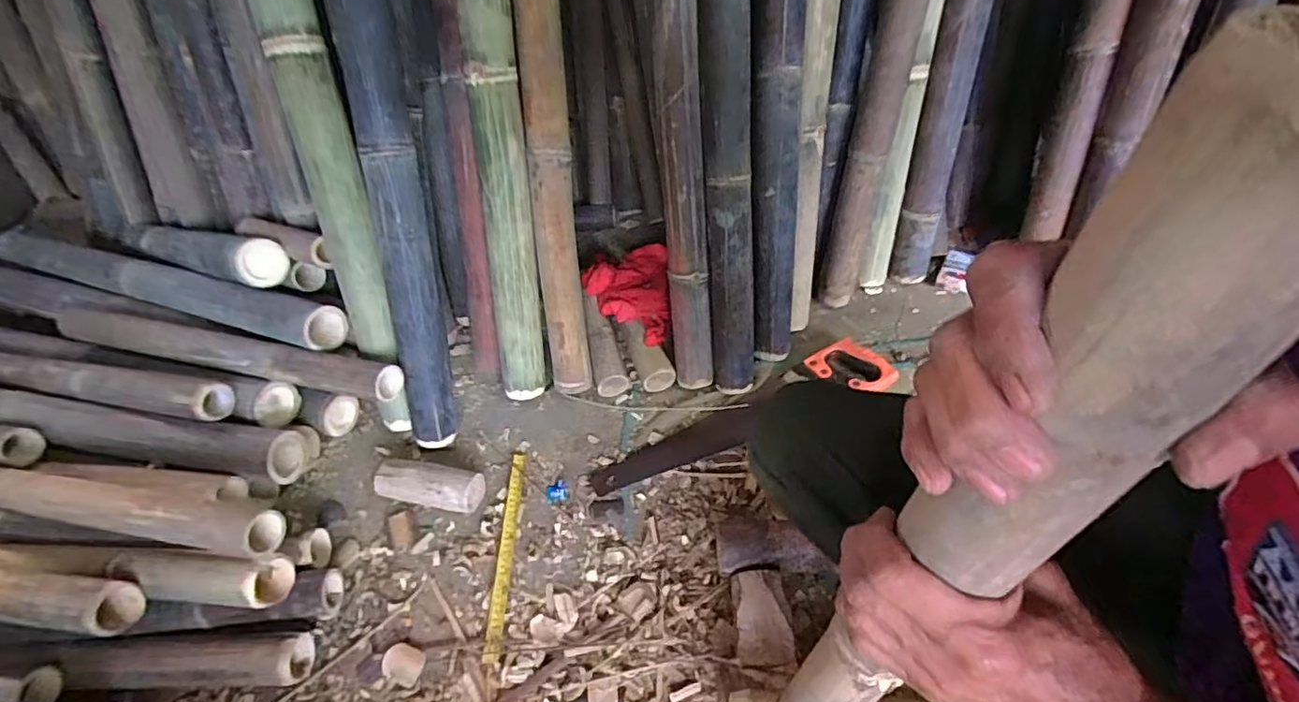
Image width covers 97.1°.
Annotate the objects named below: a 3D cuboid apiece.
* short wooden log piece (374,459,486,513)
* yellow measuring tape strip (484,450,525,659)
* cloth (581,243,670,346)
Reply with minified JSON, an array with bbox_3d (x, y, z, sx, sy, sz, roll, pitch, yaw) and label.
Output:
[{"bbox_3d":[-0.326,0.202,0.860,0.159,0.058,0.058,5,49,12],"label":"short wooden log piece"},{"bbox_3d":[-0.203,0.277,0.818,0.021,0.008,0.299,-5,47,3],"label":"yellow measuring tape strip"},{"bbox_3d":[-0.044,-0.097,1.039,0.149,0.066,0.218,-4,47,4],"label":"cloth"}]

